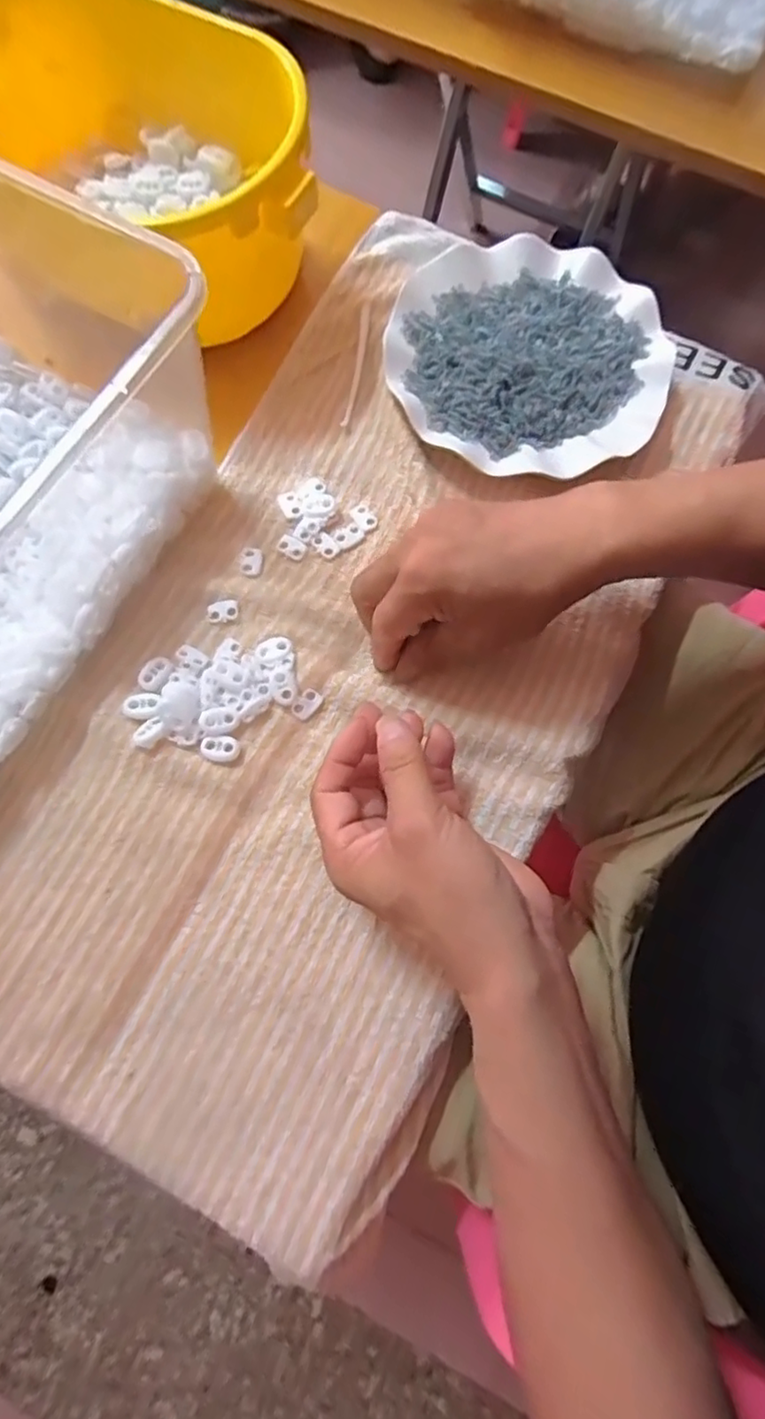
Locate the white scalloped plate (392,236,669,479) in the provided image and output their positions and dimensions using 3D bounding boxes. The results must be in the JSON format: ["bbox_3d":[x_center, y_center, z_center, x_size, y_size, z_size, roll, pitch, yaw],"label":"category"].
[{"bbox_3d":[0.095,-0.232,0.416,0.179,0.022,0.181,0,75,0],"label":"white scalloped plate"}]

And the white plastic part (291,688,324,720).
[{"bbox_3d":[-0.044,-0.003,0.364,0.013,0.004,0.018,36,78,9],"label":"white plastic part"}]

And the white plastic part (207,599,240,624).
[{"bbox_3d":[-0.097,-0.060,0.380,0.019,0.004,0.013,-4,75,-1],"label":"white plastic part"}]

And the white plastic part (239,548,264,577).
[{"bbox_3d":[-0.082,-0.092,0.388,0.014,0.004,0.020,1,75,1],"label":"white plastic part"}]

